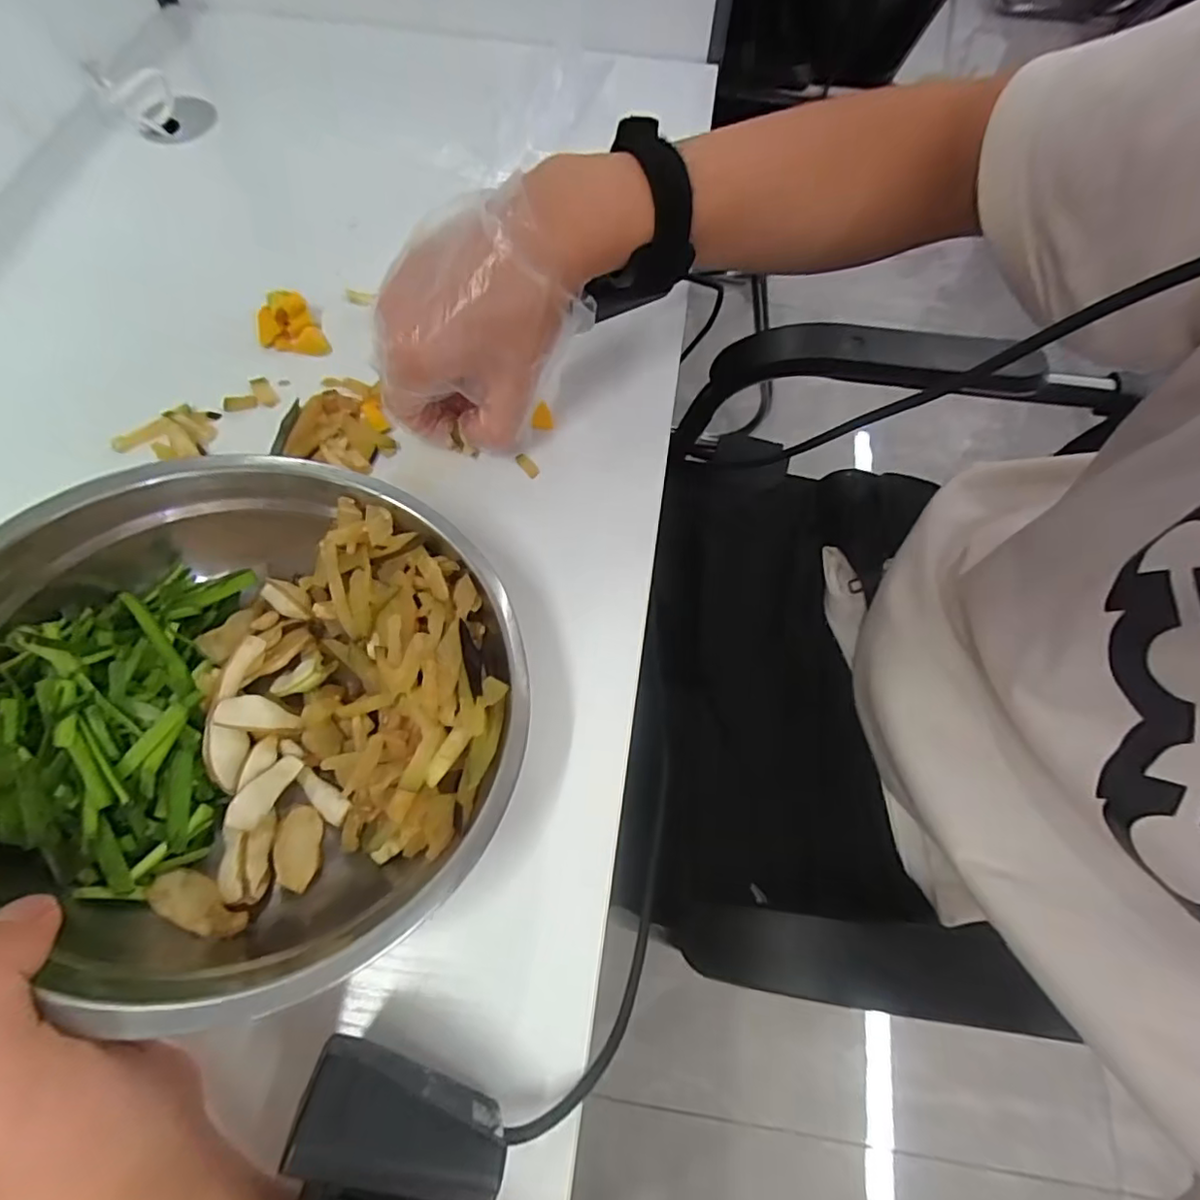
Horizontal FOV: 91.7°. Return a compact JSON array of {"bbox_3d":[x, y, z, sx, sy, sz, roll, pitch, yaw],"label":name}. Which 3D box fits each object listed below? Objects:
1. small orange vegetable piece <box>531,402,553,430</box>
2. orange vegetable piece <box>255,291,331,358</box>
[{"bbox_3d":[-0.034,-0.109,0.346,0.011,0.004,0.016,-8,66,-6],"label":"small orange vegetable piece"},{"bbox_3d":[-0.191,-0.166,0.356,0.035,0.023,0.033,-27,69,-13],"label":"orange vegetable piece"}]

